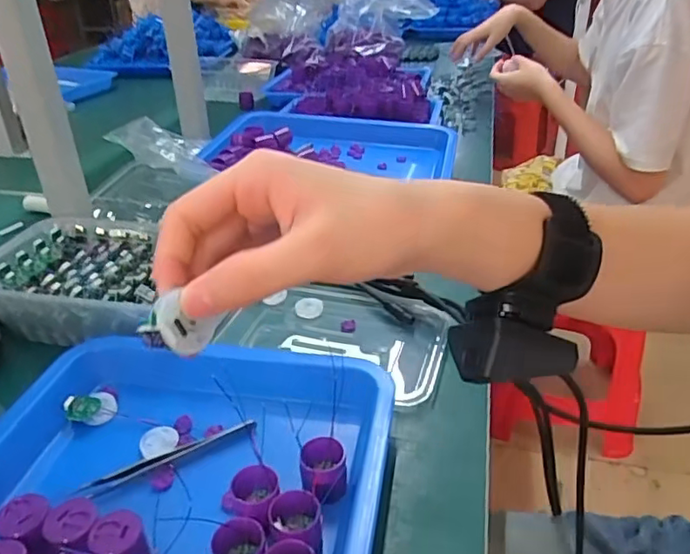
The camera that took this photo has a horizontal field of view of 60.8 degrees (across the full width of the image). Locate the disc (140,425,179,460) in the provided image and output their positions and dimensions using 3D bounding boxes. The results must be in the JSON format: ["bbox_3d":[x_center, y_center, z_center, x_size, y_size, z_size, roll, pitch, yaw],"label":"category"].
[{"bbox_3d":[-0.133,0.116,0.418,0.027,0.005,0.025,-1,31,1],"label":"disc"}]

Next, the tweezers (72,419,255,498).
[{"bbox_3d":[-0.119,0.122,0.400,0.117,0.009,0.011,-16,34,-23],"label":"tweezers"}]

